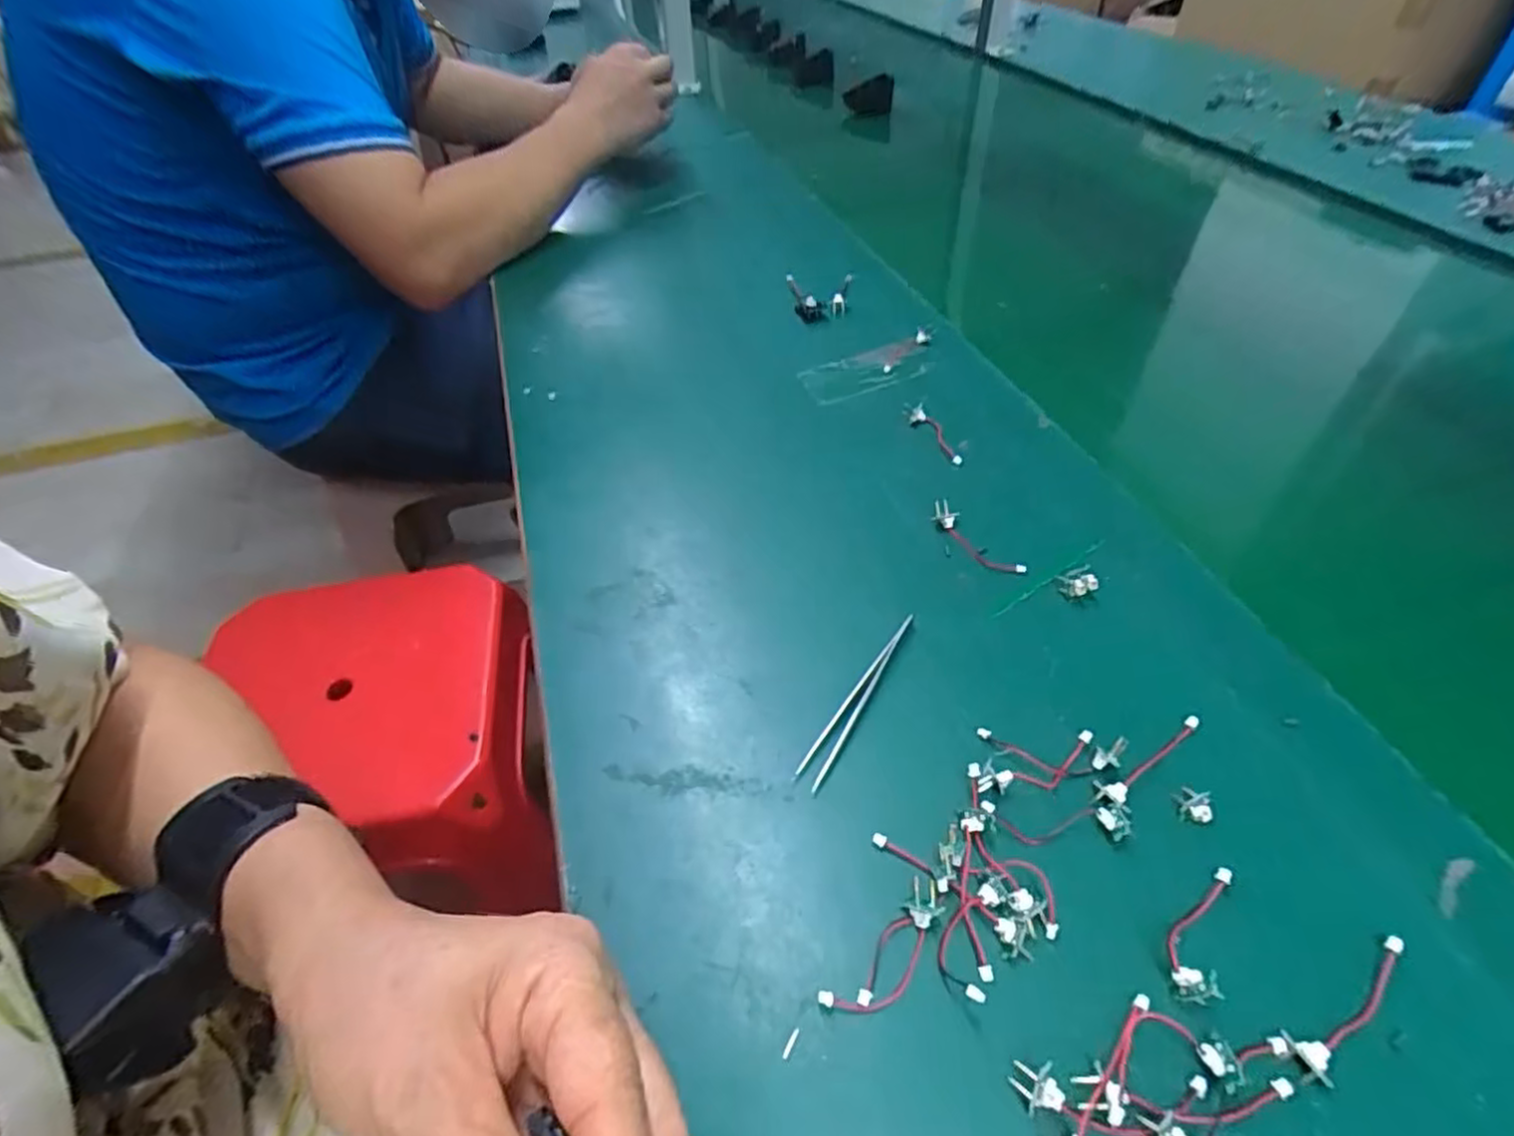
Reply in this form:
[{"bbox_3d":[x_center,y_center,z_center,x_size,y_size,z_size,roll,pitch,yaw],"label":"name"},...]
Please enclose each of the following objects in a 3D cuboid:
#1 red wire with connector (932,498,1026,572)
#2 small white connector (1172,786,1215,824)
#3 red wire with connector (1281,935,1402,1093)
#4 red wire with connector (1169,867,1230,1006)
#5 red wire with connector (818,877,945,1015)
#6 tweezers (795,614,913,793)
[{"bbox_3d":[0.119,-0.016,0.384,0.016,0.007,0.061,-28,51,-21],"label":"red wire with connector"},{"bbox_3d":[0.178,0.096,0.286,0.014,0.004,0.014,3,47,7],"label":"small white connector"},{"bbox_3d":[0.202,0.146,0.237,0.062,0.006,0.015,-27,51,-20],"label":"red wire with connector"},{"bbox_3d":[0.159,0.128,0.252,0.014,0.012,0.052,24,53,24],"label":"red wire with connector"},{"bbox_3d":[0.048,0.138,0.250,0.057,0.006,0.020,-37,55,-27],"label":"red wire with connector"},{"bbox_3d":[0.047,0.058,0.326,0.011,0.010,0.099,23,52,23],"label":"tweezers"}]

